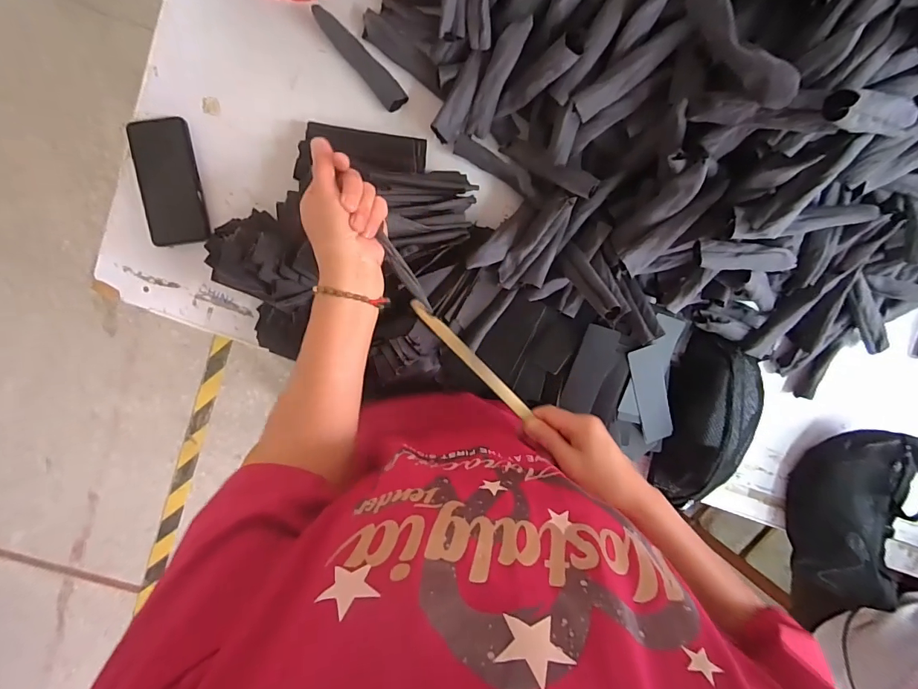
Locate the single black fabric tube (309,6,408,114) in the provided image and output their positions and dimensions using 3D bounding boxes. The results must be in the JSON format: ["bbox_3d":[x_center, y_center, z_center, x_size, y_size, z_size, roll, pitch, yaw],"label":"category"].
[{"bbox_3d":[-0.131,-0.379,0.578,0.031,0.024,0.150,-42,99,5],"label":"single black fabric tube"}]

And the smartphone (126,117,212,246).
[{"bbox_3d":[-0.399,-0.223,0.599,0.080,0.012,0.161,-8,98,-6],"label":"smartphone"}]

